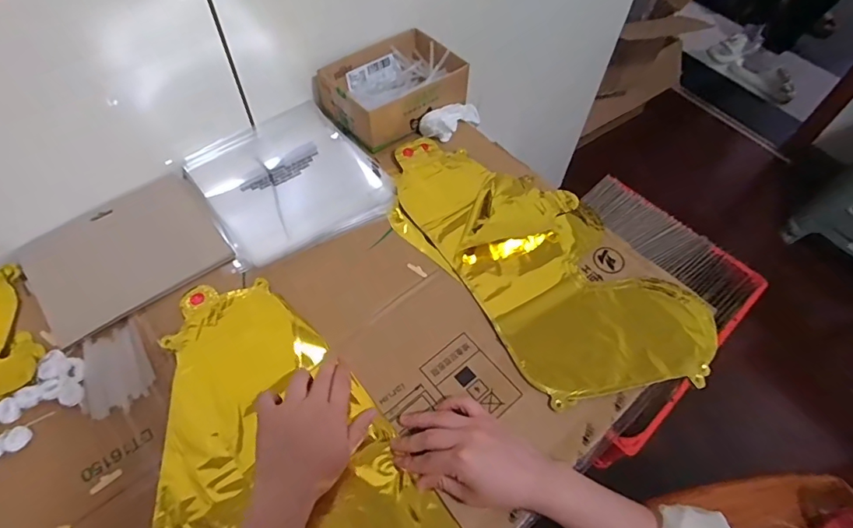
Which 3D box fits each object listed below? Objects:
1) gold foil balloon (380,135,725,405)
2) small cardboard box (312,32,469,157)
[{"bbox_3d":[0.124,-0.018,0.571,0.210,0.018,0.420,-32,63,-22],"label":"gold foil balloon"},{"bbox_3d":[-0.048,-0.256,0.684,0.185,0.063,0.133,-32,63,-22],"label":"small cardboard box"}]

